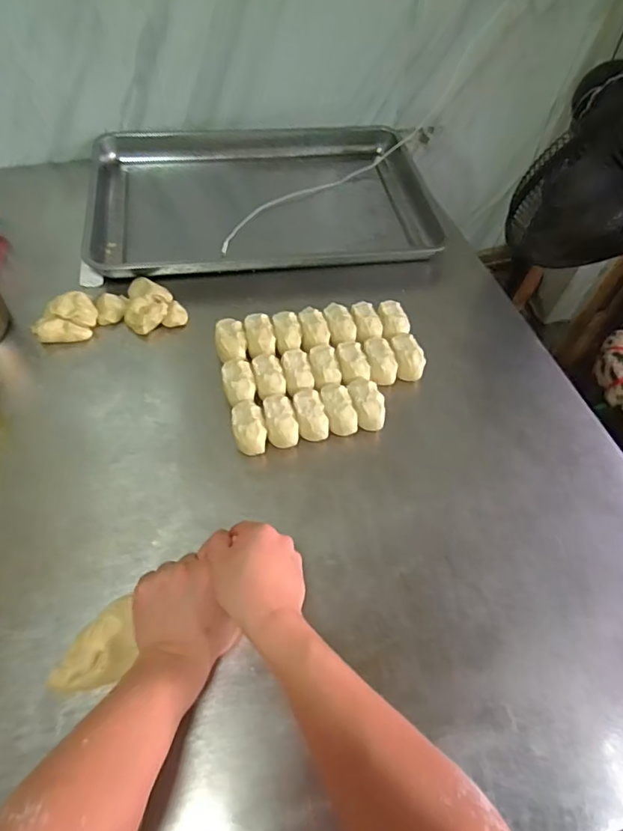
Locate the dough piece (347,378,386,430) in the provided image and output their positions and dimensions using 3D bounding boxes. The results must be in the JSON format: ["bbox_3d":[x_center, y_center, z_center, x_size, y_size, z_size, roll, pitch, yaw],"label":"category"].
[{"bbox_3d":[0.074,-0.011,0.713,0.044,0.051,0.072,-6,56,-9],"label":"dough piece"}]

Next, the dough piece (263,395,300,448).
[{"bbox_3d":[-0.043,0.012,0.695,0.039,0.048,0.070,-12,58,-13],"label":"dough piece"}]

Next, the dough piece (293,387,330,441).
[{"bbox_3d":[-0.003,0.003,0.701,0.038,0.048,0.073,-11,57,-12],"label":"dough piece"}]

